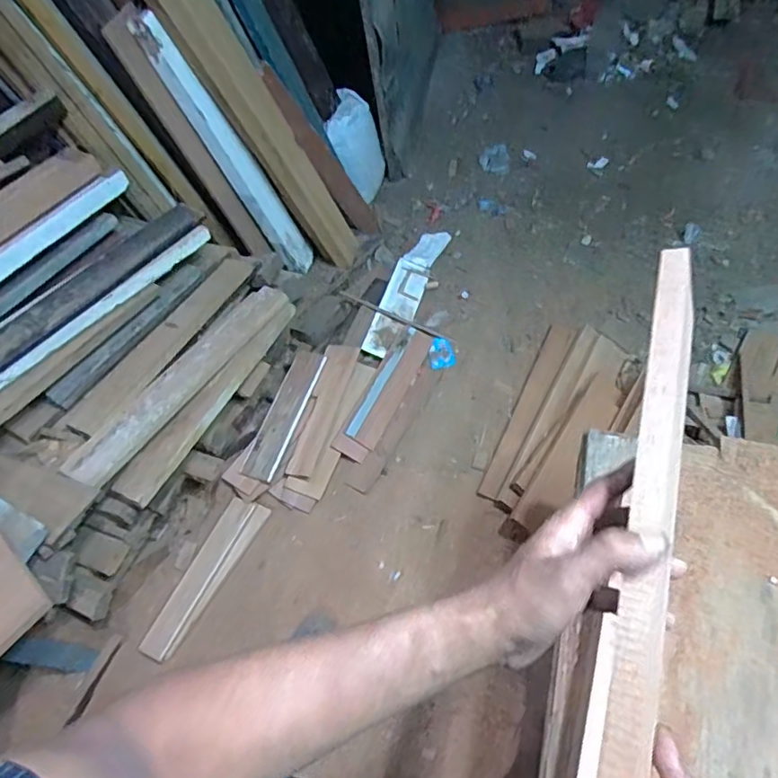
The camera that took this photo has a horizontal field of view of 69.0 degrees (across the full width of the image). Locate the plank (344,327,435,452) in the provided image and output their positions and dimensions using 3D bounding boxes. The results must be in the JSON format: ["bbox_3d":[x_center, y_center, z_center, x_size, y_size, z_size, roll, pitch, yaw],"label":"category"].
[{"bbox_3d":[0.010,-0.015,1.732,0.098,0.018,0.434,24,58,10],"label":"plank"}]

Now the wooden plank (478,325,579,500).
[{"bbox_3d":[0.412,0.046,1.646,0.079,0.022,0.619,19,61,21],"label":"wooden plank"}]

